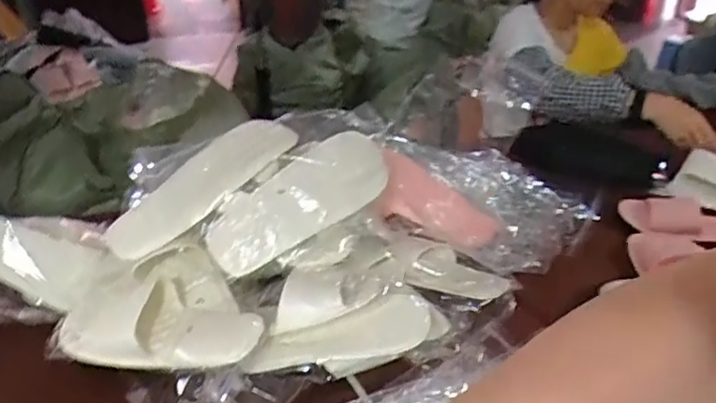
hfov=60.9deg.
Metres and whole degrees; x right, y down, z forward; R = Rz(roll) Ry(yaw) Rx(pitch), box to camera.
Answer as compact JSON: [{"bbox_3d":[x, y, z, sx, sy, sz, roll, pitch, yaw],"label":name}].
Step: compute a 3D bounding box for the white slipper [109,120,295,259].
[{"bbox_3d":[-0.213,-0.025,0.831,0.283,0.062,0.095,-40,45,-20],"label":"white slipper"}]

